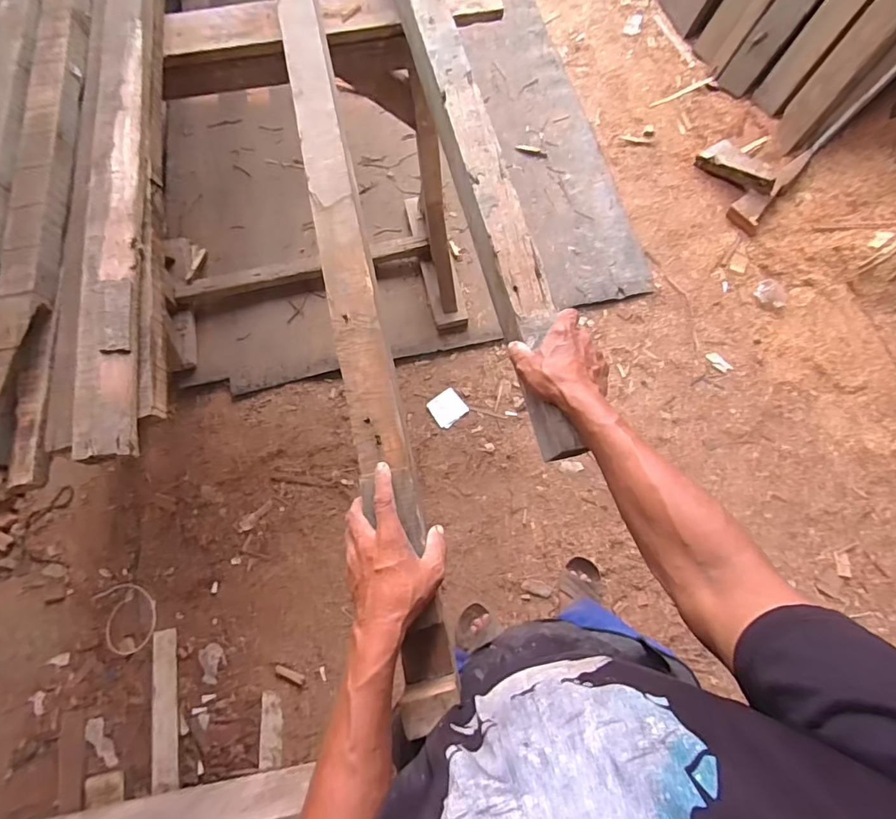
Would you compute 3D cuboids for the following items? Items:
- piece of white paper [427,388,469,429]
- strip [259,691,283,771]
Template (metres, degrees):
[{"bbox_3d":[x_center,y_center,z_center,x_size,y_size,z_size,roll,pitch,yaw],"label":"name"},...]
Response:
[{"bbox_3d":[-0.001,-0.005,1.506,0.100,0.012,0.098,-36,75,-8],"label":"piece of white paper"},{"bbox_3d":[-0.449,0.815,1.276,0.055,0.008,0.169,-5,73,1],"label":"strip"}]

